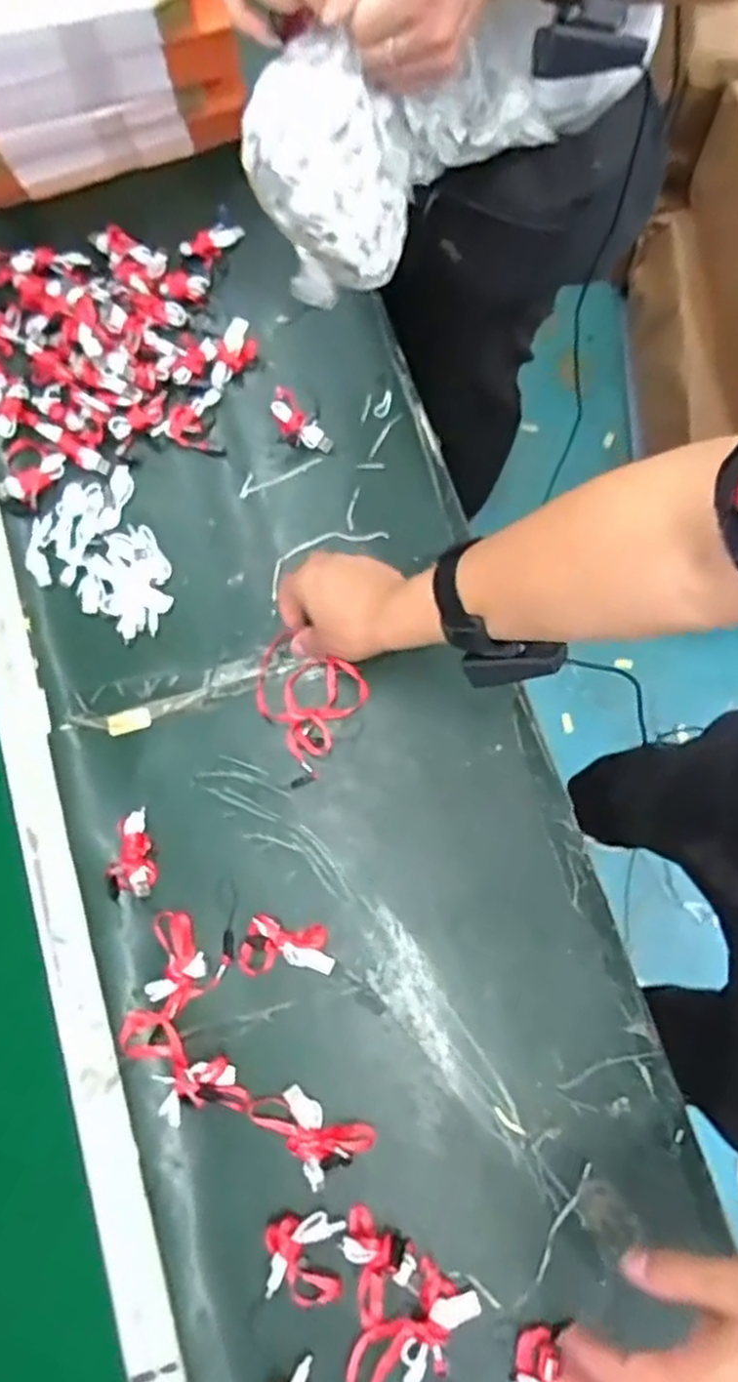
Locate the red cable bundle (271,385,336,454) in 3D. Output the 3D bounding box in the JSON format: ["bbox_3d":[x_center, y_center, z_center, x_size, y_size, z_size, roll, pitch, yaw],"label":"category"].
[{"bbox_3d":[-0.069,-0.256,0.722,0.035,0.013,0.079,-33,79,-9],"label":"red cable bundle"}]

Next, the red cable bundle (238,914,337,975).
[{"bbox_3d":[-0.065,0.203,0.610,0.072,0.015,0.043,1,76,-2],"label":"red cable bundle"}]

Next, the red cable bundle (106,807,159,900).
[{"bbox_3d":[-0.196,0.133,0.625,0.040,0.014,0.069,-8,77,-4],"label":"red cable bundle"}]

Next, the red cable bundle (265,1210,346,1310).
[{"bbox_3d":[-0.047,0.419,0.560,0.055,0.014,0.059,-4,76,-3],"label":"red cable bundle"}]

